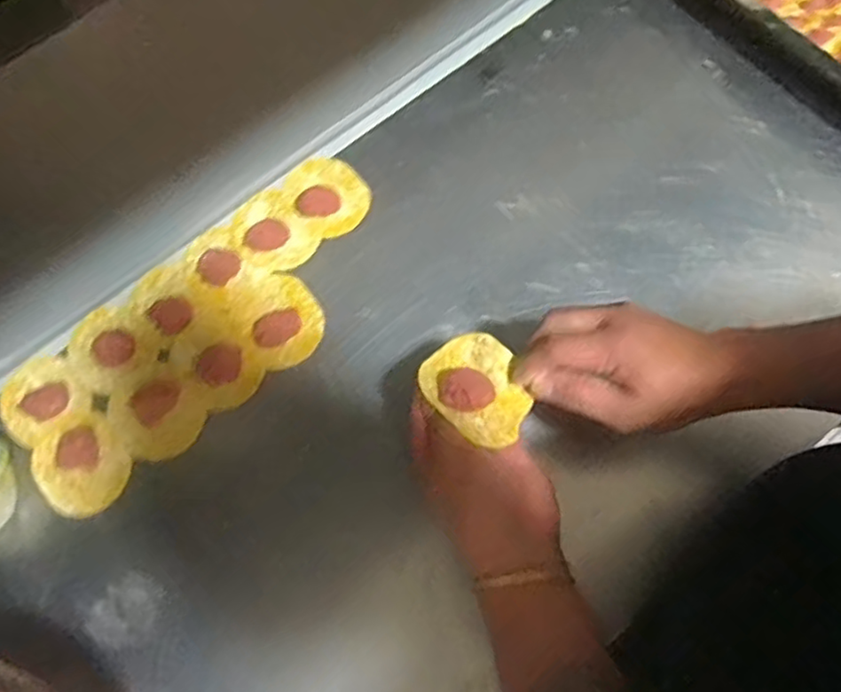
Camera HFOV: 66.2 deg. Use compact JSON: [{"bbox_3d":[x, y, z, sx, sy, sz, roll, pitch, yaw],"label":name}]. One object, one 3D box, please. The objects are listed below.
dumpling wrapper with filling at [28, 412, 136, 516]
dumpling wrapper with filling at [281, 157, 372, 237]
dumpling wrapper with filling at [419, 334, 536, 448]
[{"bbox_3d":[-0.288,0.101,0.548,0.073,0.012,0.086,-38,73,-8],"label":"dumpling wrapper with filling"},{"bbox_3d":[-0.088,-0.146,0.620,0.068,0.005,0.082,-40,74,-9],"label":"dumpling wrapper with filling"},{"bbox_3d":[0.042,0.028,0.461,0.062,0.032,0.078,-43,80,-9],"label":"dumpling wrapper with filling"}]

